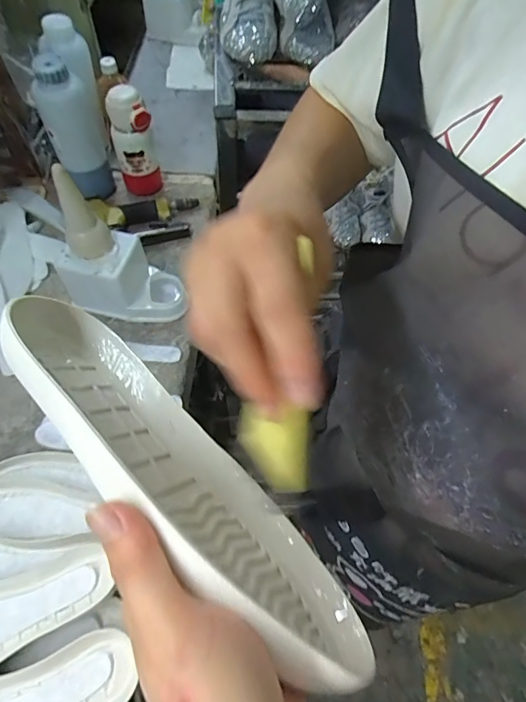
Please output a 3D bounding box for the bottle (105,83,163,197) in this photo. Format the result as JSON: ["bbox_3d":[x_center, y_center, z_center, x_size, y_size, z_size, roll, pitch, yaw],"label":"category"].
[{"bbox_3d":[-0.252,-0.402,0.838,0.077,0.192,0.065,-15,62,-12],"label":"bottle"}]

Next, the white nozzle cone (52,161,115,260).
[{"bbox_3d":[-0.273,-0.202,0.637,0.068,0.131,0.052,-24,64,-16],"label":"white nozzle cone"}]

